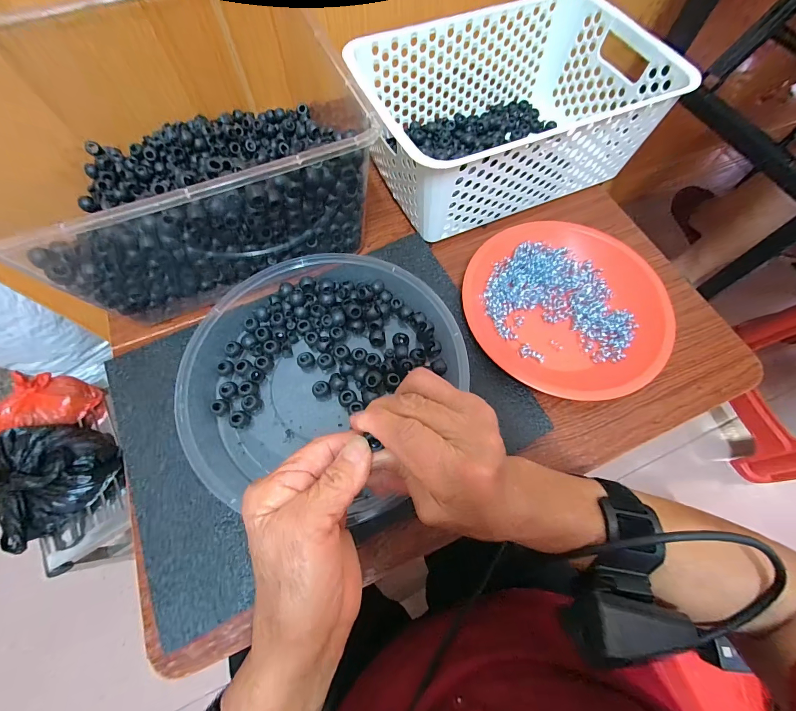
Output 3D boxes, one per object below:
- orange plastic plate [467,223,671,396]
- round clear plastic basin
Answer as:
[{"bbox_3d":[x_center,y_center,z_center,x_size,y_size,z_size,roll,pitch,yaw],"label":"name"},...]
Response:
[{"bbox_3d":[0.163,-0.051,0.348,0.190,0.027,0.182,0,67,0],"label":"orange plastic plate"},{"bbox_3d":[-0.067,0.015,0.305,0.236,0.042,0.237,0,67,0],"label":"round clear plastic basin"}]

